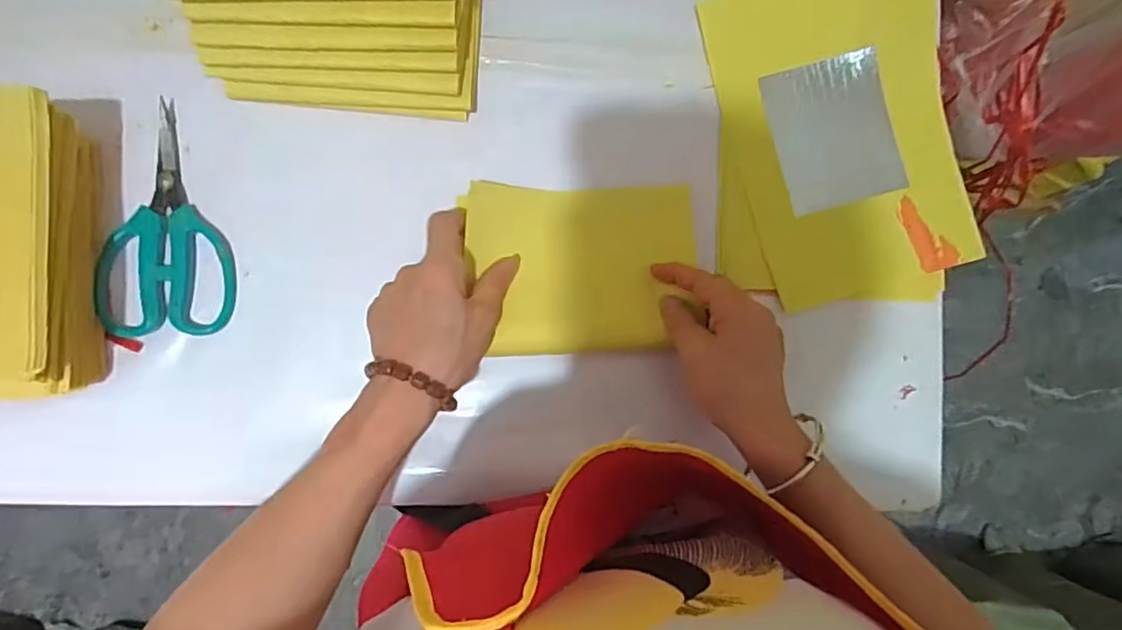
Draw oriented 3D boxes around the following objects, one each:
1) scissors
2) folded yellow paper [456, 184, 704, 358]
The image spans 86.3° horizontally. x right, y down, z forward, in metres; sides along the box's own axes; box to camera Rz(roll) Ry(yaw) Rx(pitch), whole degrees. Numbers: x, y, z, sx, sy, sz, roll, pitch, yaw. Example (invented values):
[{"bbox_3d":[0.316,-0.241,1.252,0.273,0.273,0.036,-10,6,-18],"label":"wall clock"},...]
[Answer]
[{"bbox_3d":[-0.250,-0.060,0.392,0.080,0.011,0.150,8,86,-4],"label":"scissors"},{"bbox_3d":[0.017,-0.032,0.404,0.150,0.023,0.111,-2,87,-4],"label":"folded yellow paper"}]

